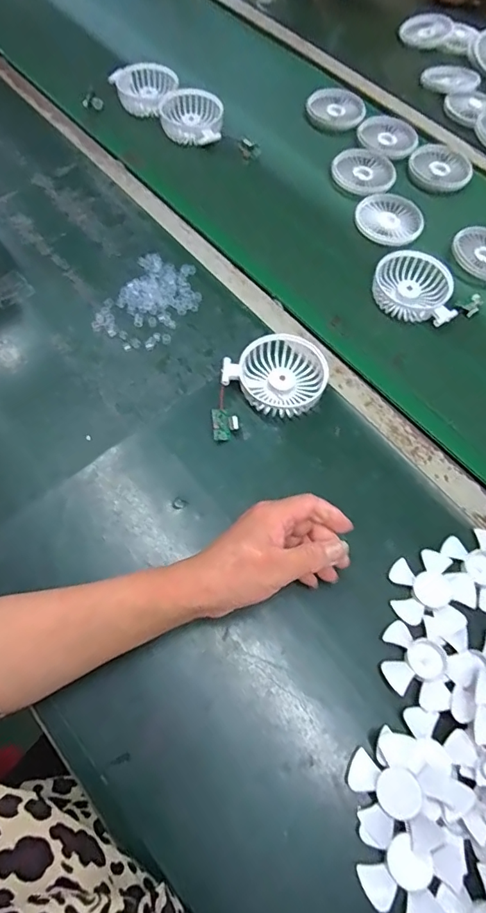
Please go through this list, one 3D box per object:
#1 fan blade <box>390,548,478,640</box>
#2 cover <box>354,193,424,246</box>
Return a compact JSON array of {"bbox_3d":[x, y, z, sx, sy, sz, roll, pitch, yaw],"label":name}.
[{"bbox_3d":[0.169,0.120,0.431,0.070,0.013,0.070,1,65,-2],"label":"fan blade"},{"bbox_3d":[0.194,-0.320,0.643,0.085,0.015,0.088,4,65,-1],"label":"cover"}]

